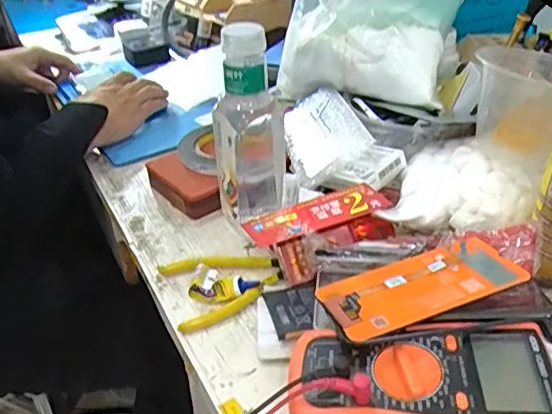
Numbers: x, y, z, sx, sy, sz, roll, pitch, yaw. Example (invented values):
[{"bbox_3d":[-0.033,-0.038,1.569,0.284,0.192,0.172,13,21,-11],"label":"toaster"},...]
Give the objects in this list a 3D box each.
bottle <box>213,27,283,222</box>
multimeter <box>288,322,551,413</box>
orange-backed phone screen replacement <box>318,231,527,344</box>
[{"bbox_3d":[-0.026,-0.074,0.560,0.070,0.200,0.062,-2,34,0],"label":"bottle"},{"bbox_3d":[0.099,0.125,0.389,0.179,0.044,0.088,1,34,5],"label":"multimeter"},{"bbox_3d":[0.116,0.060,0.441,0.158,0.007,0.070,-17,32,-16],"label":"orange-backed phone screen replacement"}]

